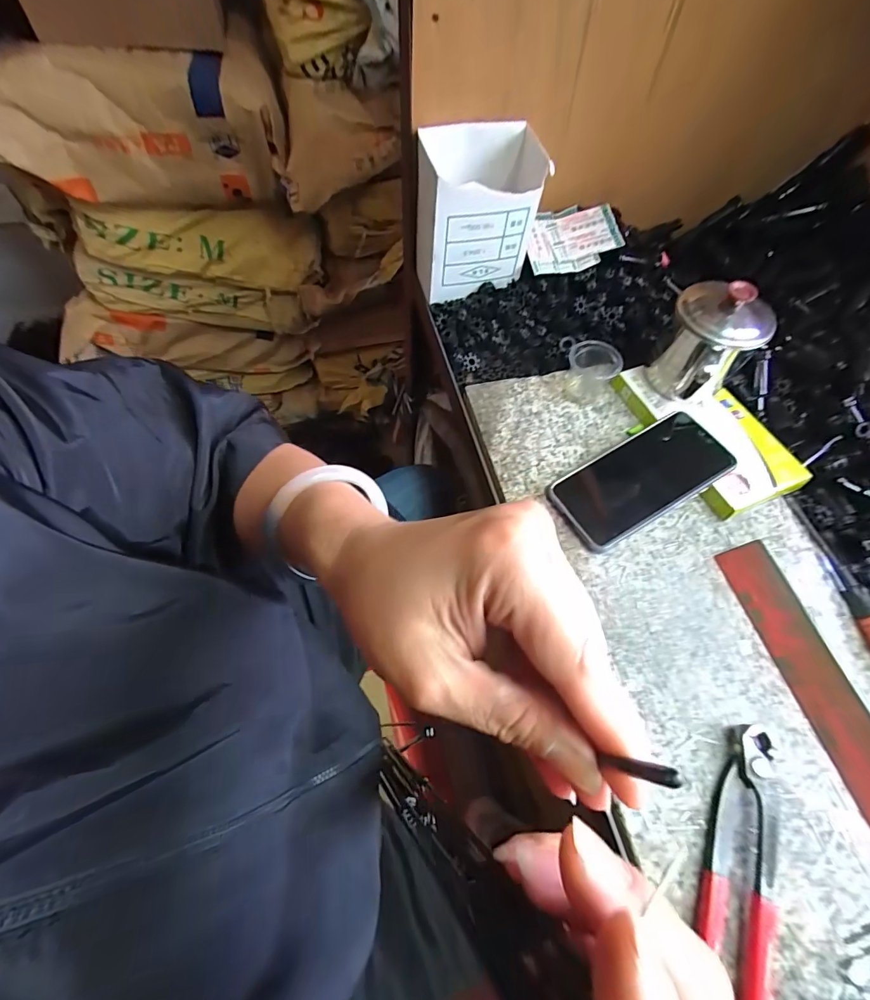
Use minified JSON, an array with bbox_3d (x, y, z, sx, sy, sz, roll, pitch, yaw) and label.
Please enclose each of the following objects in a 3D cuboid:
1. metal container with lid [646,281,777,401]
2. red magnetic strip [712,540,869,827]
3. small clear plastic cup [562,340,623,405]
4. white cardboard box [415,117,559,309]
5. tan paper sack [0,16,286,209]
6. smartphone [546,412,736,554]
[{"bbox_3d":[0.244,-0.138,0.404,0.081,0.108,0.088,37,67,17],"label":"metal container with lid"},{"bbox_3d":[0.281,0.139,0.312,0.031,0.024,0.227,-12,63,-8],"label":"red magnetic strip"},{"bbox_3d":[0.159,-0.136,0.445,0.050,0.048,0.053,10,62,4],"label":"small clear plastic cup"},{"bbox_3d":[0.047,-0.310,0.480,0.128,0.141,0.084,-11,63,-7],"label":"white cardboard box"},{"bbox_3d":[-0.506,-0.592,0.703,0.502,0.182,0.157,-11,63,-7],"label":"tan paper sack"},{"bbox_3d":[0.184,-0.020,0.387,0.156,0.005,0.075,-30,62,-7],"label":"smartphone"}]

